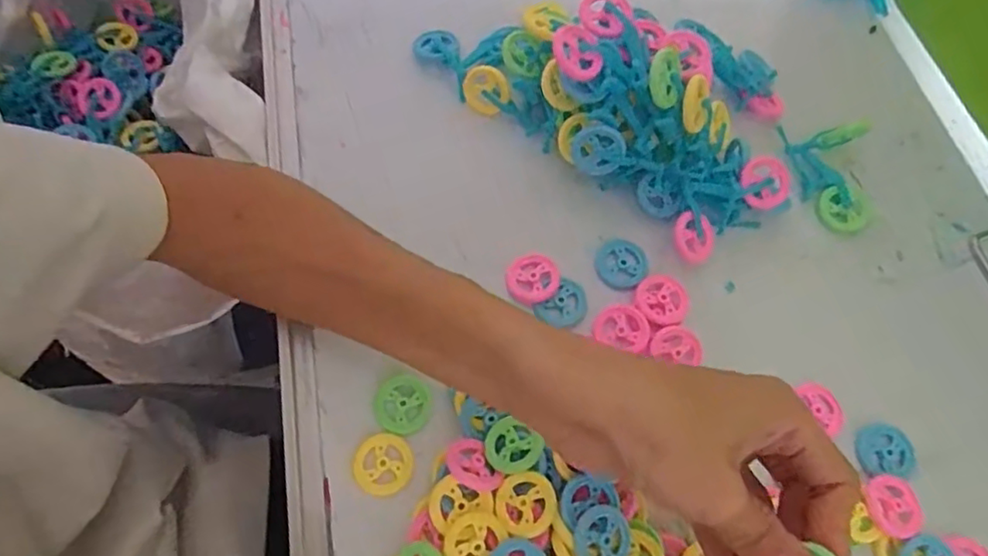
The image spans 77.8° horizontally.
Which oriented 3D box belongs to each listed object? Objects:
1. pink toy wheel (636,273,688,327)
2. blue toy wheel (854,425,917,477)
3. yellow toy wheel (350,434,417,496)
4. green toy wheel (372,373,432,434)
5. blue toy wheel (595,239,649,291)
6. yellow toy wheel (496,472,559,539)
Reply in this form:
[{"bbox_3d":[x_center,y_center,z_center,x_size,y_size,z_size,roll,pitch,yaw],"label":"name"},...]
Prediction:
[{"bbox_3d":[0.094,0.014,0.344,0.030,0.008,0.028,1,69,-3],"label":"pink toy wheel"},{"bbox_3d":[0.209,0.092,0.327,0.026,0.008,0.025,0,69,-3],"label":"blue toy wheel"},{"bbox_3d":[-0.056,0.093,0.307,0.030,0.004,0.029,1,69,-3],"label":"yellow toy wheel"},{"bbox_3d":[-0.047,0.066,0.318,0.029,0.004,0.030,1,69,-3],"label":"green toy wheel"},{"bbox_3d":[0.074,-0.007,0.356,0.028,0.010,0.030,1,69,-3],"label":"blue toy wheel"},{"bbox_3d":[0.015,0.107,0.289,0.028,0.005,0.028,1,69,-3],"label":"yellow toy wheel"}]

